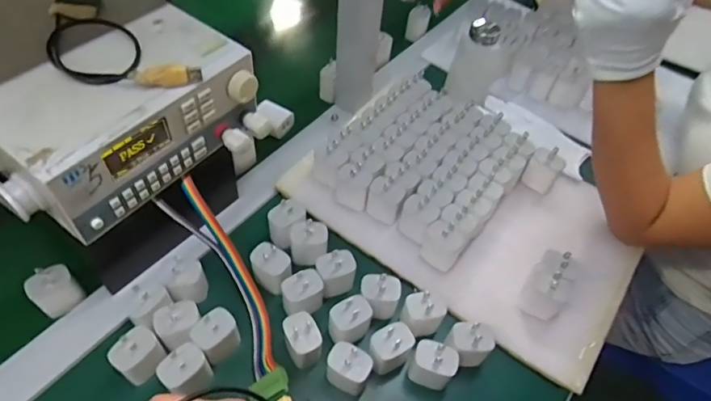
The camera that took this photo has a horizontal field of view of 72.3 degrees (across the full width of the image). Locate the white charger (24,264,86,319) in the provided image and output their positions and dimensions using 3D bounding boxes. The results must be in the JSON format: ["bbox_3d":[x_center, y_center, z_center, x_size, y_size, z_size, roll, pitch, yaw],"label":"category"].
[{"bbox_3d":[-0.310,0.092,0.503,0.029,0.047,0.040,40,60,22],"label":"white charger"}]

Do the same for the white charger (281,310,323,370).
[{"bbox_3d":[-0.053,0.139,0.484,0.033,0.049,0.041,-20,59,-18],"label":"white charger"}]

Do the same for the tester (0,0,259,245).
[{"bbox_3d":[-0.291,-0.138,0.486,0.324,0.095,0.222,37,59,19],"label":"tester"}]

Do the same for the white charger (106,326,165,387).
[{"bbox_3d":[-0.205,0.148,0.463,0.028,0.058,0.041,35,59,19],"label":"white charger"}]

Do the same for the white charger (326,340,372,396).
[{"bbox_3d":[-0.007,0.161,0.471,0.040,0.053,0.030,25,56,13],"label":"white charger"}]

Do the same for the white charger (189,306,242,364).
[{"bbox_3d":[-0.136,0.132,0.477,0.040,0.047,0.031,-32,63,-25],"label":"white charger"}]

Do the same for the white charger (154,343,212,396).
[{"bbox_3d":[-0.157,0.160,0.453,0.041,0.046,0.032,-35,64,-26],"label":"white charger"}]

